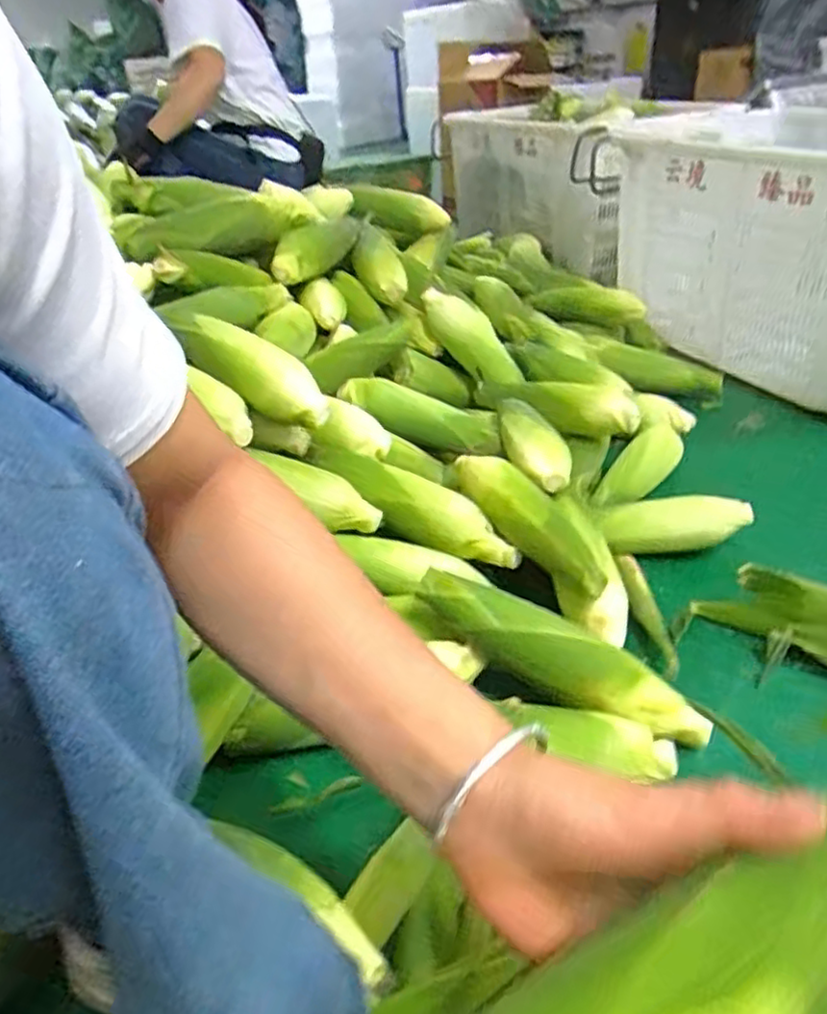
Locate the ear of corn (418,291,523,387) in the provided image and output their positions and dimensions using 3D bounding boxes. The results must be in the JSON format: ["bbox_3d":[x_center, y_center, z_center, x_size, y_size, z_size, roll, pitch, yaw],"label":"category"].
[{"bbox_3d":[0.091,-0.254,1.031,0.197,0.058,0.063,48,52,7],"label":"ear of corn"}]

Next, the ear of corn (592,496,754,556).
[{"bbox_3d":[0.296,0.022,0.782,0.169,0.051,0.050,-1,35,5],"label":"ear of corn"}]

